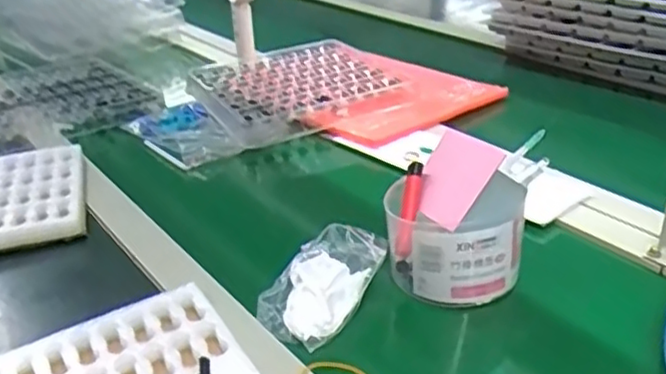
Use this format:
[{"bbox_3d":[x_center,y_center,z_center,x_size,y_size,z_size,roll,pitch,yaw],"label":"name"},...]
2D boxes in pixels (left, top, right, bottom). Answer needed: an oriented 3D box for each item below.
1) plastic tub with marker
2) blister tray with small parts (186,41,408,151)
[{"bbox_3d":[0.101,0.025,0.580,0.110,0.107,0.096,1,30,12],"label":"plastic tub with marker"},{"bbox_3d":[-0.053,-0.140,0.971,0.254,0.032,0.259,-18,34,-21],"label":"blister tray with small parts"}]

